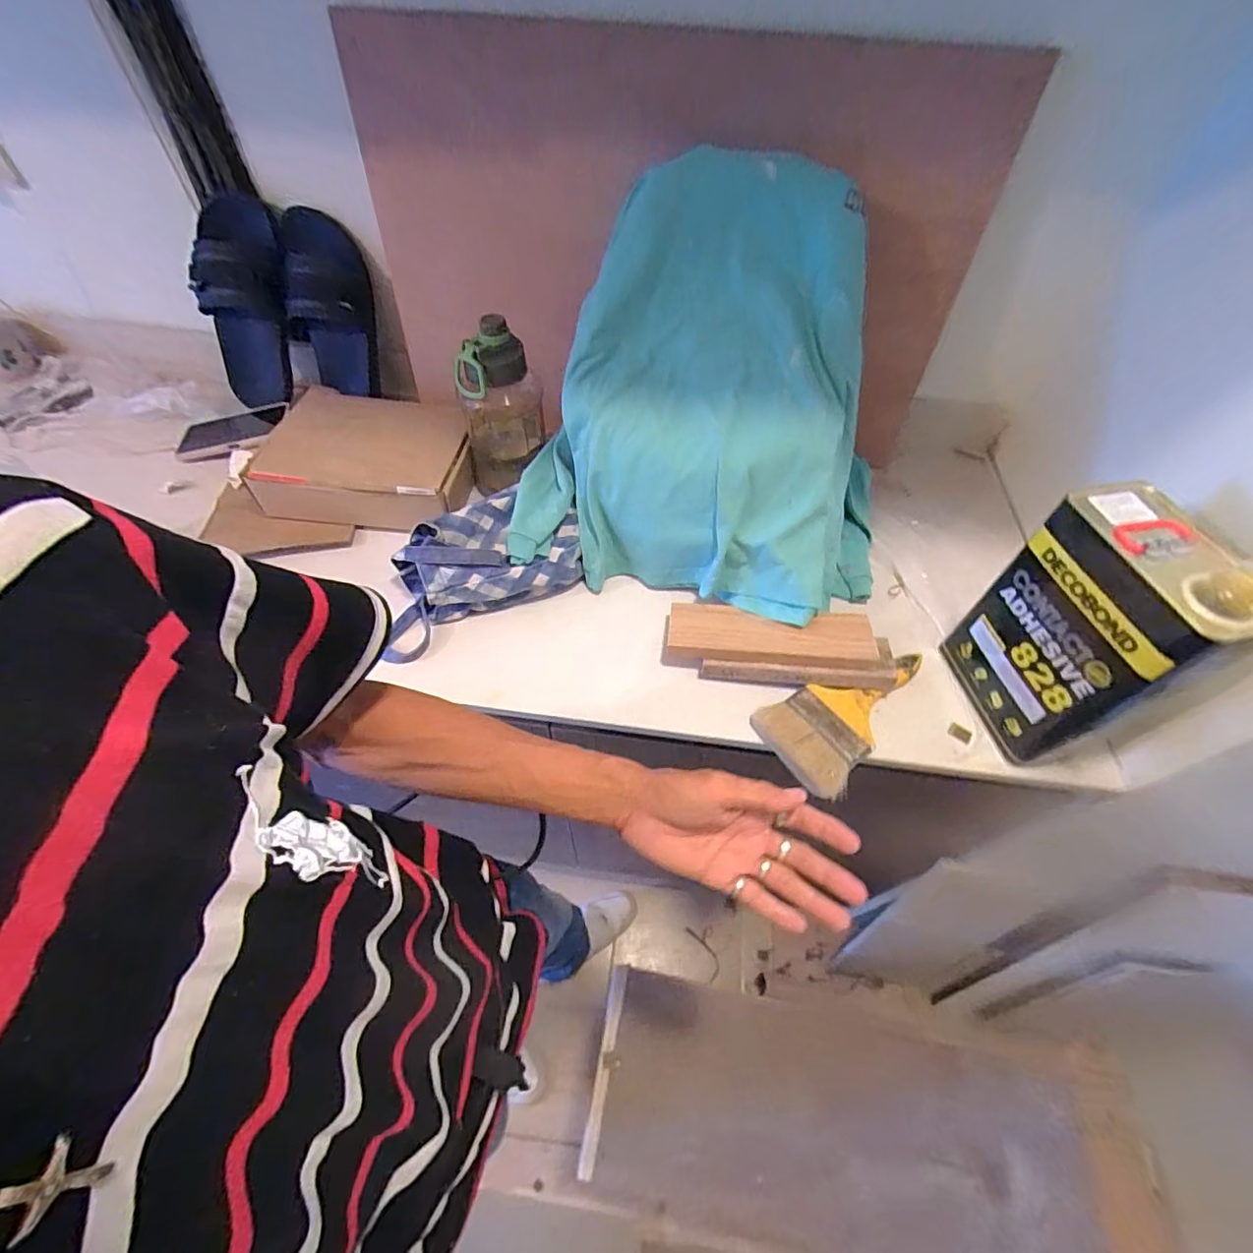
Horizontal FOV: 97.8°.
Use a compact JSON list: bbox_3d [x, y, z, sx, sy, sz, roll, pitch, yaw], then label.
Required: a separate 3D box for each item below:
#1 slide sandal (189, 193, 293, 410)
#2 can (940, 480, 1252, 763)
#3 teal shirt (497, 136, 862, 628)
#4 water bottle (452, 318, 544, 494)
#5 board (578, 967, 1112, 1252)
[{"bbox_3d":[-0.588,-0.487,0.826,0.129,0.280,0.075,18,31,9],"label":"slide sandal"},{"bbox_3d":[0.451,0.013,0.545,0.109,0.261,0.184,-10,59,-9],"label":"can"},{"bbox_3d":[0.120,-0.265,0.665,0.464,0.319,0.408,11,58,4],"label":"teal shirt"},{"bbox_3d":[-0.167,-0.274,0.749,0.104,0.233,0.105,-10,59,-9],"label":"water bottle"},{"bbox_3d":[0.287,0.710,0.769,0.664,0.031,0.265,9,60,6],"label":"board"}]

